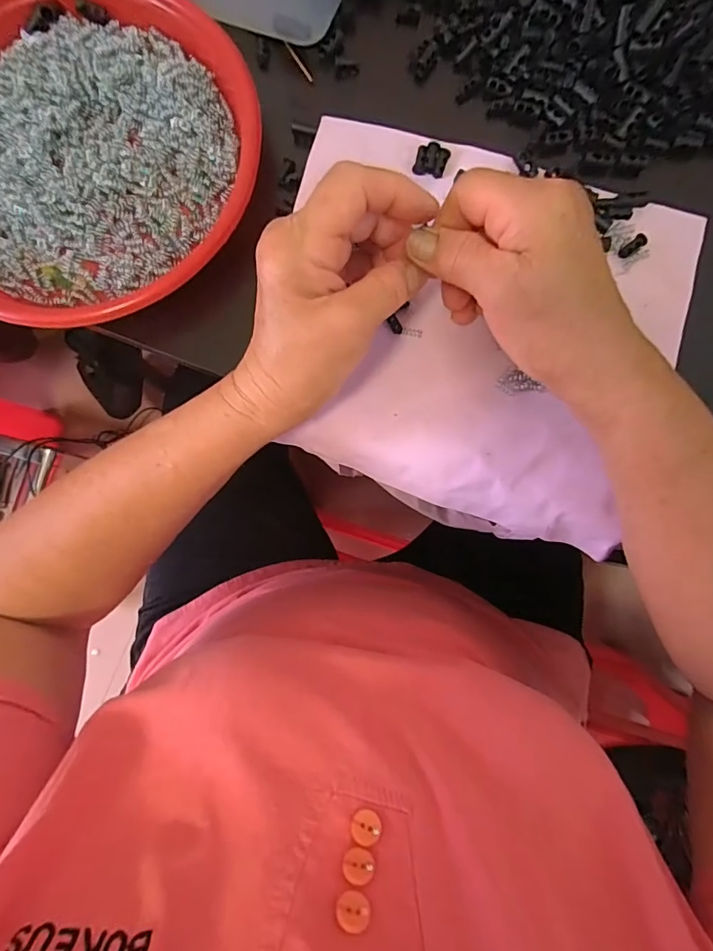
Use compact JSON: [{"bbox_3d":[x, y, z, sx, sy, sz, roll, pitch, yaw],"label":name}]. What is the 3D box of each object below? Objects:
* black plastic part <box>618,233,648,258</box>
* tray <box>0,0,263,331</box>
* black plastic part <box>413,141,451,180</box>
[{"bbox_3d":[0.178,-0.148,0.292,0.017,0.004,0.008,-36,85,15],"label":"black plastic part"},{"bbox_3d":[-0.185,-0.213,0.295,0.236,0.029,0.227,44,89,4],"label":"tray"},{"bbox_3d":[0.049,-0.206,0.296,0.021,0.004,0.020,16,86,3],"label":"black plastic part"}]

